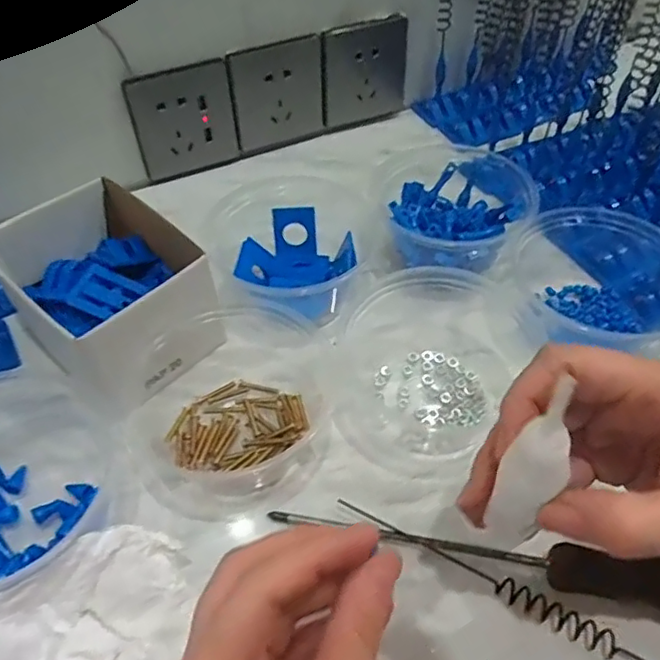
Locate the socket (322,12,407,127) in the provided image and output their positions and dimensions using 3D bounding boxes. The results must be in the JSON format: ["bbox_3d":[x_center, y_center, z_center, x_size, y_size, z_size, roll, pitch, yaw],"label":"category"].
[{"bbox_3d":[0.033,-0.240,0.540,0.086,0.087,0.016,-21,53,-16],"label":"socket"}]

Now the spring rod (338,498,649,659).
[{"bbox_3d":[0.090,0.132,0.290,0.188,0.011,0.012,21,53,17],"label":"spring rod"}]

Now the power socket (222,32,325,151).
[{"bbox_3d":[-0.045,-0.209,0.519,0.087,0.086,0.016,-20,53,-16],"label":"power socket"}]

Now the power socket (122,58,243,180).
[{"bbox_3d":[-0.121,-0.177,0.493,0.086,0.083,0.017,-21,53,-17],"label":"power socket"}]

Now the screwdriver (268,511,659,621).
[{"bbox_3d":[0.086,0.116,0.294,0.234,0.025,0.026,7,53,12],"label":"screwdriver"}]

